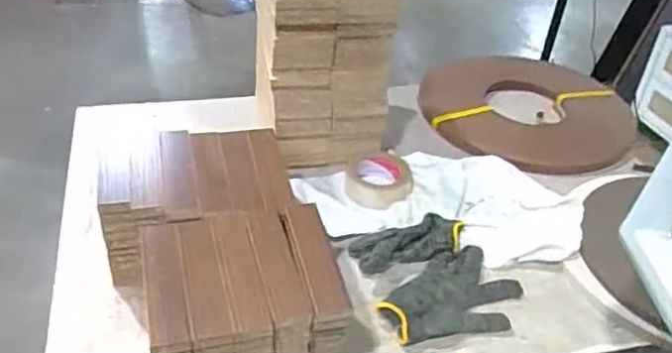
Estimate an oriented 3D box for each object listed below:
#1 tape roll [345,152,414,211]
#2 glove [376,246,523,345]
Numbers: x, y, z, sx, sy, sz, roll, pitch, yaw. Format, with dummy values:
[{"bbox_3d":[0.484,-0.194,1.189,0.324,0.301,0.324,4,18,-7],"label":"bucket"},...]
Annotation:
[{"bbox_3d":[0.071,0.010,1.043,0.105,0.038,0.125,2,37,-5],"label":"tape roll"},{"bbox_3d":[0.157,0.159,0.857,0.195,0.024,0.133,-18,43,-28],"label":"glove"}]

